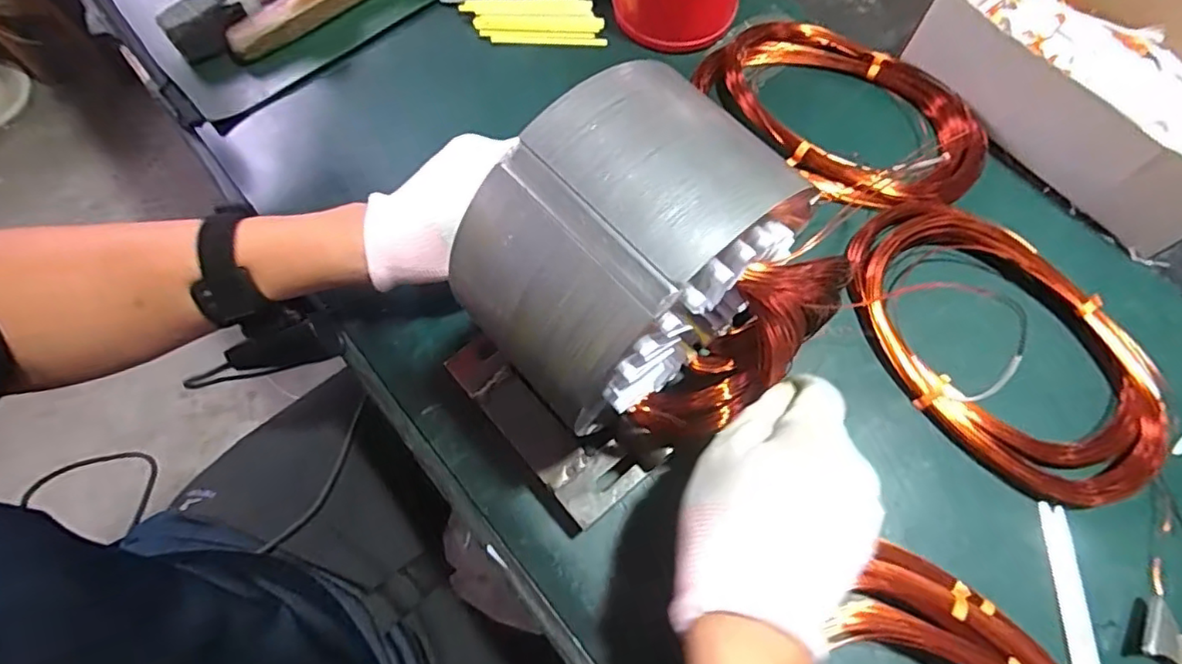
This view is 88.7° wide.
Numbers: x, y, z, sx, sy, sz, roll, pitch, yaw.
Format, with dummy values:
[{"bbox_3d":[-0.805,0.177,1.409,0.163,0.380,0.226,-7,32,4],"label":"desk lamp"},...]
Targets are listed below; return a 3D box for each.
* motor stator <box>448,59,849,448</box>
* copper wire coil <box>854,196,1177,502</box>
[{"bbox_3d":[0.023,-0.018,0.278,0.129,0.140,0.118,-41,73,-14],"label":"motor stator"},{"bbox_3d":[0.264,0.005,0.393,0.131,0.032,0.211,-43,74,-14],"label":"copper wire coil"}]

